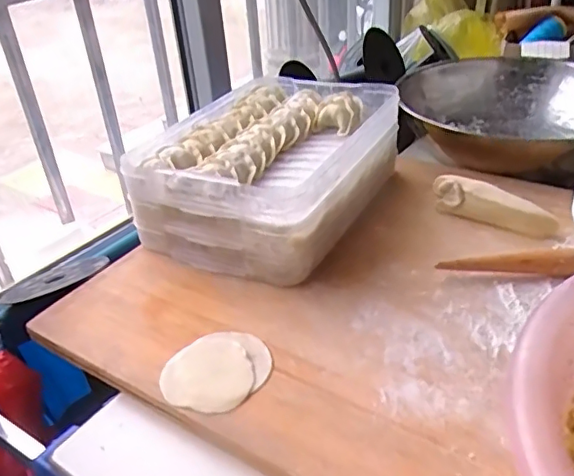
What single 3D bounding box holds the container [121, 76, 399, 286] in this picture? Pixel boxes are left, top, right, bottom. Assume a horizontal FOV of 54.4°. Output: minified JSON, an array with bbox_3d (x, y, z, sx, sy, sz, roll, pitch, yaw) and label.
[{"bbox_3d":[-0.015,-0.079,0.610,0.201,0.090,0.278,14,39,26],"label":"container"}]

